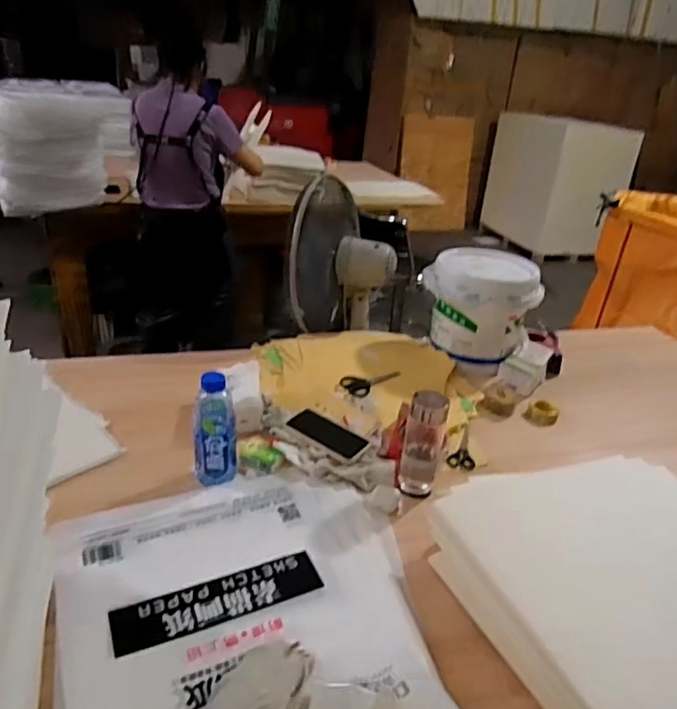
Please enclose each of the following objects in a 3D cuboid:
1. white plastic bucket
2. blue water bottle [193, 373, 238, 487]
[{"bbox_3d":[0.337,-0.113,1.391,0.215,0.227,0.227,-19,37,-36],"label":"white plastic bucket"},{"bbox_3d":[-0.202,0.121,0.938,0.068,0.174,0.059,-6,31,-18],"label":"blue water bottle"}]

